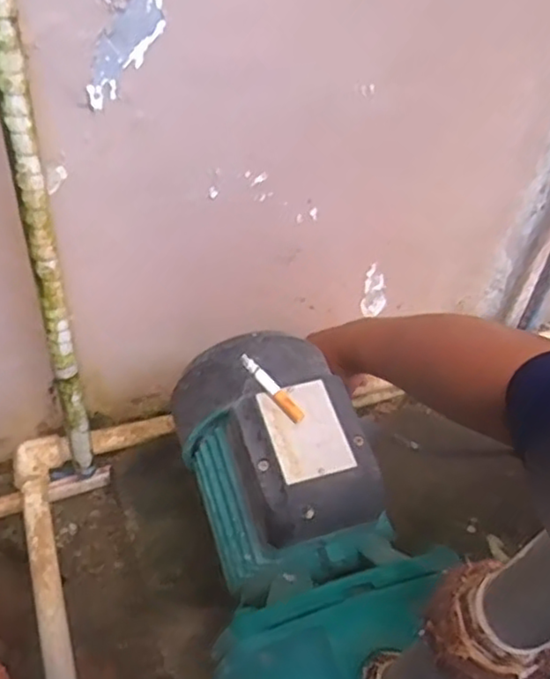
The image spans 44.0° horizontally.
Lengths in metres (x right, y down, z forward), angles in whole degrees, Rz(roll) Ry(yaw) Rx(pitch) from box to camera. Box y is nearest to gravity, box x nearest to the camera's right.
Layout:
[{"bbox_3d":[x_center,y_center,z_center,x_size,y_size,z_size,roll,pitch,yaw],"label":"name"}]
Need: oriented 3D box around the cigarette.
[{"bbox_3d":[-0.003,0.033,0.469,0.011,0.012,0.061,-30,57,-26],"label":"cigarette"}]

